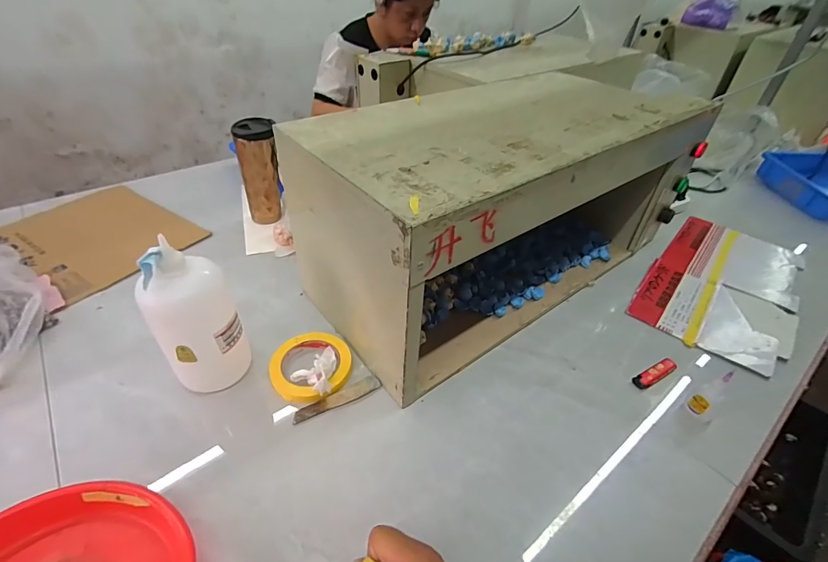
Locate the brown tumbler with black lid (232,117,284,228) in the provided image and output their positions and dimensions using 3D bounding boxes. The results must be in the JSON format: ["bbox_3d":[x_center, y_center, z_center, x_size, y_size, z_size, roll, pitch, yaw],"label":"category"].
[{"bbox_3d":[-0.303,-0.212,0.794,0.078,0.193,0.068,-14,44,-19],"label":"brown tumbler with black lid"}]

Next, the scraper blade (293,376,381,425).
[{"bbox_3d":[-0.101,0.156,0.527,0.116,0.004,0.022,-19,56,-20],"label":"scraper blade"}]

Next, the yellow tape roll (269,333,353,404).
[{"bbox_3d":[-0.144,0.118,0.555,0.110,0.014,0.109,0,41,-4],"label":"yellow tape roll"}]

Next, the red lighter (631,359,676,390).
[{"bbox_3d":[0.350,0.133,0.574,0.080,0.009,0.020,-18,45,-23],"label":"red lighter"}]

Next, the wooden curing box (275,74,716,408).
[{"bbox_3d":[0.143,-0.128,0.652,0.604,0.284,0.281,-25,48,-29],"label":"wooden curing box"}]

